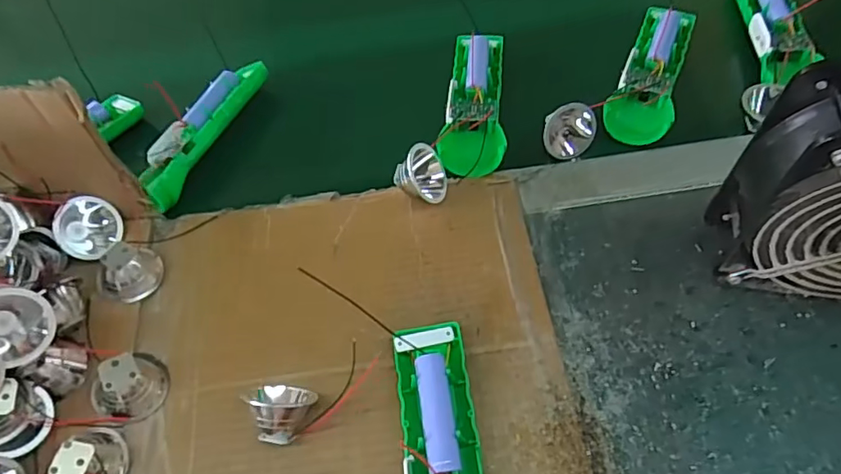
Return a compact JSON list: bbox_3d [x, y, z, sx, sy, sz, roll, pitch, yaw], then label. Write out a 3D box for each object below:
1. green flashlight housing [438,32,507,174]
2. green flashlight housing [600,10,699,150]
[{"bbox_3d":[0.043,-0.114,0.450,0.049,0.023,0.141,1,58,6],"label":"green flashlight housing"},{"bbox_3d":[0.192,-0.141,0.456,0.051,0.034,0.152,19,63,14],"label":"green flashlight housing"}]

